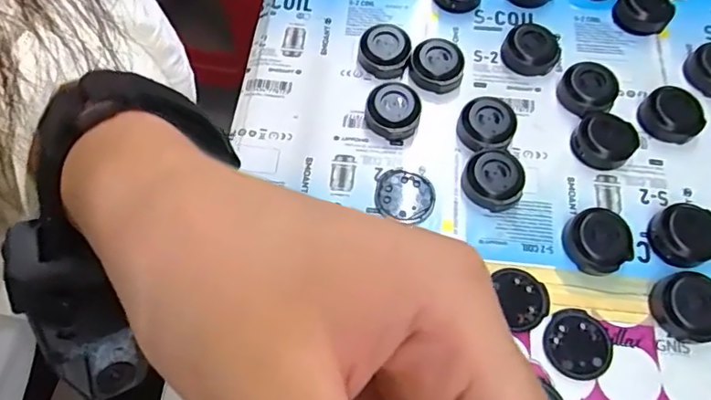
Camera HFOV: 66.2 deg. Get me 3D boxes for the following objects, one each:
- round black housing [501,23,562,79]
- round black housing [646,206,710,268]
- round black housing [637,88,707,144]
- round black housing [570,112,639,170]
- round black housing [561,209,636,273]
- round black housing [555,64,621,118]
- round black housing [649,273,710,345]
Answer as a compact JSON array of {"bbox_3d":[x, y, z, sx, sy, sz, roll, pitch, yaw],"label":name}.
[{"bbox_3d":[0.100,-0.086,0.309,0.031,0.017,0.026,25,68,11],"label":"round black housing"},{"bbox_3d":[0.159,0.017,0.262,0.030,0.012,0.028,0,65,0],"label":"round black housing"},{"bbox_3d":[0.170,-0.046,0.292,0.025,0.009,0.031,-38,71,-16],"label":"round black housing"},{"bbox_3d":[0.130,-0.031,0.285,0.030,0.009,0.029,0,65,0],"label":"round black housing"},{"bbox_3d":[0.114,0.020,0.259,0.029,0.014,0.028,0,65,0],"label":"round black housing"},{"bbox_3d":[0.125,-0.059,0.295,0.029,0.017,0.029,0,65,0],"label":"round black housing"},{"bbox_3d":[0.152,0.049,0.247,0.027,0.013,0.030,-28,68,-12],"label":"round black housing"}]

